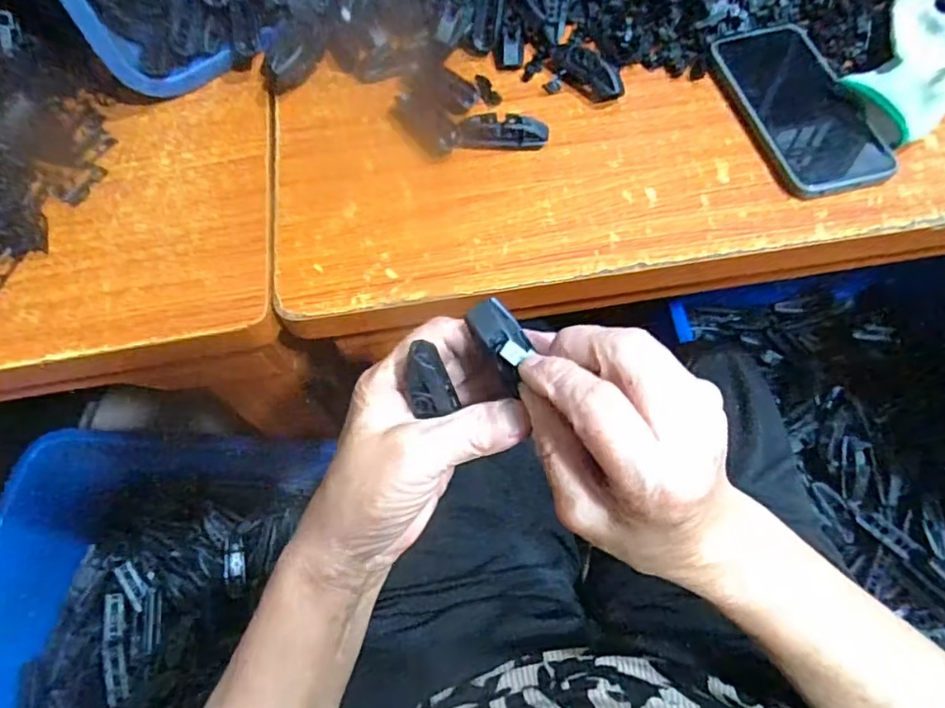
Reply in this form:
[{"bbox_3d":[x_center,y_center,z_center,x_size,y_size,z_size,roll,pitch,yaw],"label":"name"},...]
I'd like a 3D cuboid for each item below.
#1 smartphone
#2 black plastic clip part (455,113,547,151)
[{"bbox_3d":[0.249,-0.189,0.451,0.080,0.012,0.167,-14,64,-3],"label":"smartphone"},{"bbox_3d":[0.022,-0.171,0.455,0.070,0.018,0.026,-8,64,0],"label":"black plastic clip part"}]

